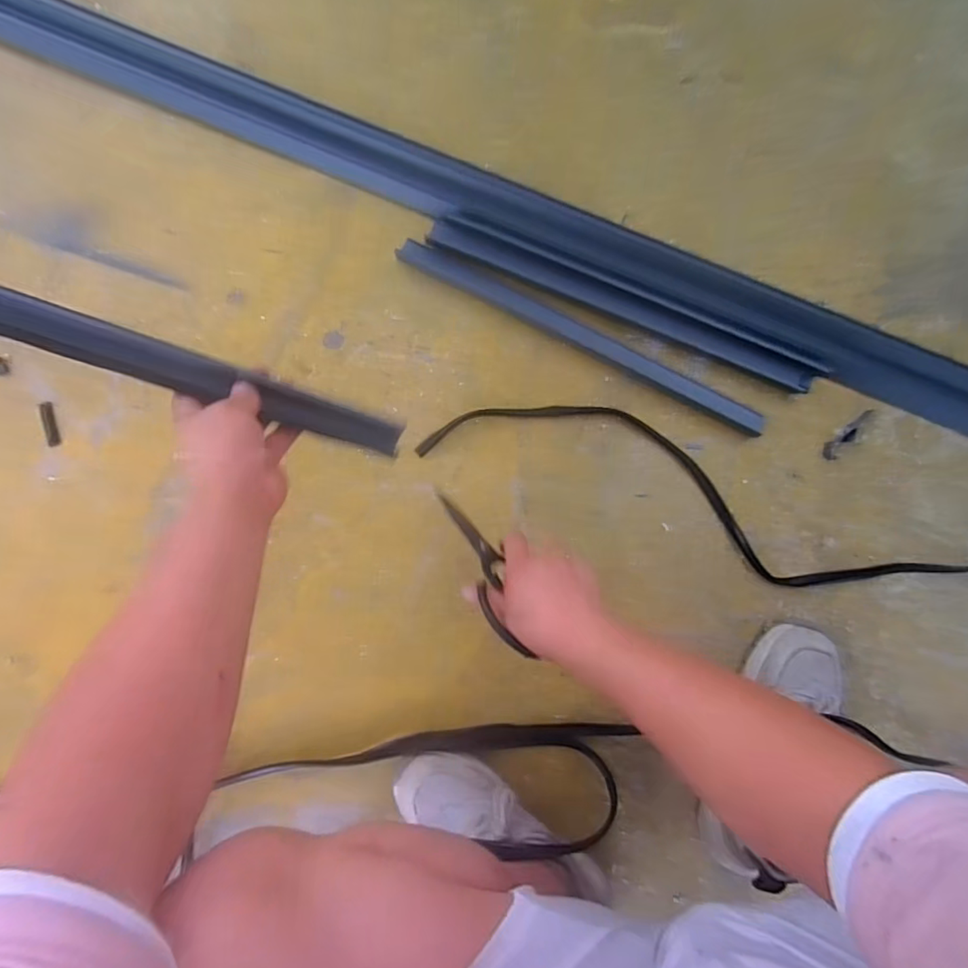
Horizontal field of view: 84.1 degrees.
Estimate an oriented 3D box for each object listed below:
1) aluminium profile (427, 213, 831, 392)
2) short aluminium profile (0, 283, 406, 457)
[{"bbox_3d":[0.164,-0.211,0.619,0.464,0.021,0.042,22,90,0],"label":"aluminium profile"},{"bbox_3d":[-0.278,-0.102,0.413,0.441,0.039,0.034,18,90,-23],"label":"short aluminium profile"}]

